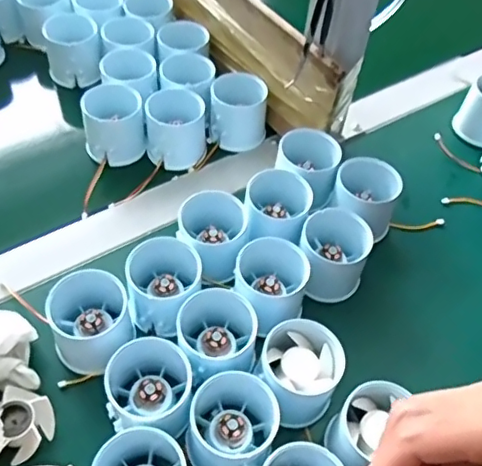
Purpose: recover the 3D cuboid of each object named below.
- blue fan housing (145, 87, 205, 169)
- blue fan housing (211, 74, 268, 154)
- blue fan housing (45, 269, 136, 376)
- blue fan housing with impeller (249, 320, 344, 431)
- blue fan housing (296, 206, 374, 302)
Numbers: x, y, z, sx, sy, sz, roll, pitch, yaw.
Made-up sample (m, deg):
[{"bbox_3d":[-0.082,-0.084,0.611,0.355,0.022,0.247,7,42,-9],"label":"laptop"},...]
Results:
[{"bbox_3d":[-0.056,-0.094,0.502,0.053,0.049,0.059,10,52,3],"label":"blue fan housing"},{"bbox_3d":[-0.002,-0.113,0.523,0.051,0.048,0.050,2,52,-3],"label":"blue fan housing"},{"bbox_3d":[-0.102,0.062,0.386,0.056,0.060,0.060,-6,53,-9],"label":"blue fan housing"},{"bbox_3d":[0.038,0.092,0.370,0.052,0.047,0.052,2,52,-3],"label":"blue fan housing with impeller"},{"bbox_3d":[0.070,0.016,0.428,0.055,0.046,0.064,17,53,9],"label":"blue fan housing"}]

